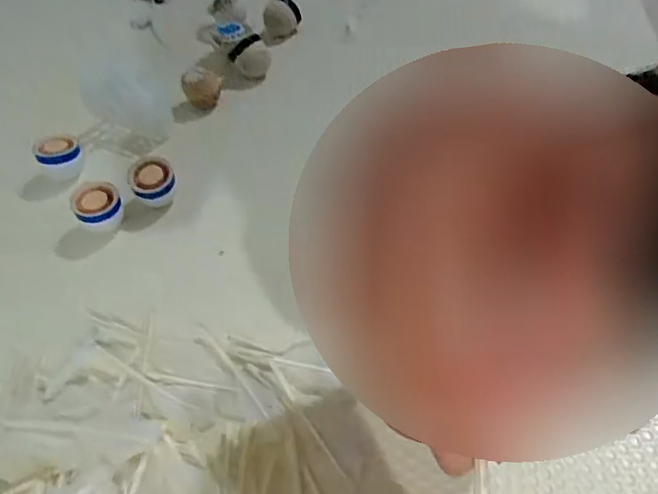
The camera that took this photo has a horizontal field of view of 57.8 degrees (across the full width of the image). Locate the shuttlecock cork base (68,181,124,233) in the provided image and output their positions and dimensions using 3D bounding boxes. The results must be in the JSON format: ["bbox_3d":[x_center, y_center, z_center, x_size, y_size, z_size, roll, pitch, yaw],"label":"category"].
[{"bbox_3d":[-0.134,-0.022,0.347,0.026,0.022,0.027,-3,49,4],"label":"shuttlecock cork base"}]

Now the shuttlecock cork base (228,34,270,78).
[{"bbox_3d":[-0.057,-0.136,0.429,0.026,0.024,0.022,-15,50,-6],"label":"shuttlecock cork base"}]

